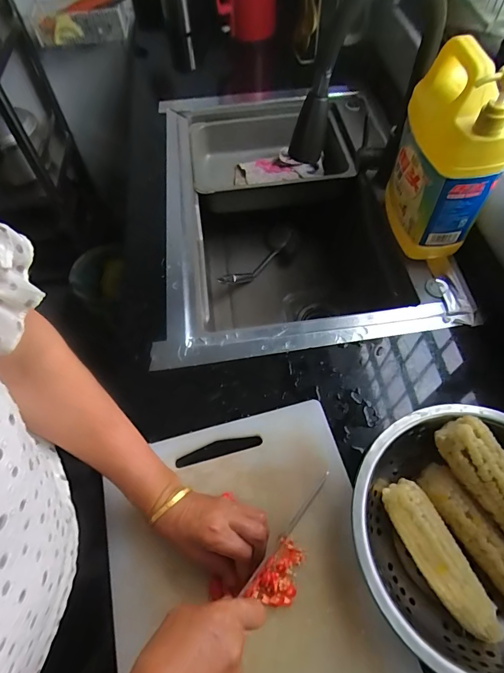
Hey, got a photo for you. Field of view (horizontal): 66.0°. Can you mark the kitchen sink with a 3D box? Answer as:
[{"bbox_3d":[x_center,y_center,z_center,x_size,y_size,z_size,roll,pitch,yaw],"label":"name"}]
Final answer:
[{"bbox_3d":[0.079,-0.232,0.868,0.498,0.263,0.716,-5,59,-1],"label":"kitchen sink"}]

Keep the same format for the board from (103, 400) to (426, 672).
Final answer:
[{"bbox_3d":[0.001,0.282,0.414,0.289,0.020,0.387,-13,58,-7],"label":"board"}]

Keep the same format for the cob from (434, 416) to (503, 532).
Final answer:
[{"bbox_3d":[0.280,0.177,0.422,0.052,0.038,0.185,-31,76,-17],"label":"cob"}]

